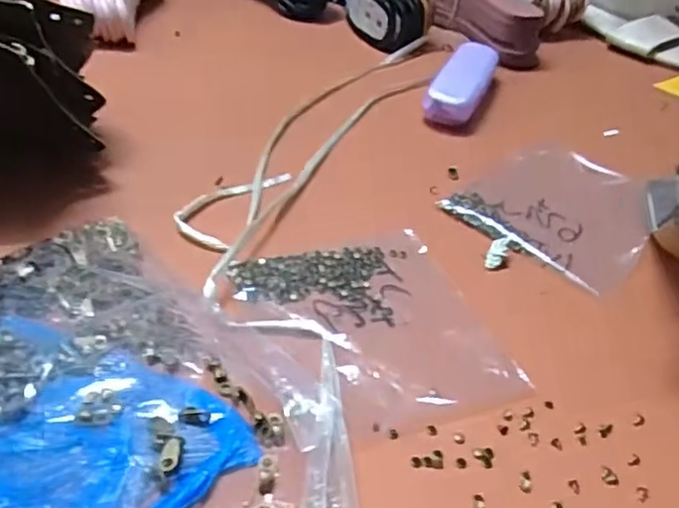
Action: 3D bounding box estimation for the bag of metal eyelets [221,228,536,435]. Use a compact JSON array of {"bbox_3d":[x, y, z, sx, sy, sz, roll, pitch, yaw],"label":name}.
[{"bbox_3d":[0.016,0.042,0.411,0.145,0.012,0.146,-11,43,-20],"label":"bag of metal eyelets"}]

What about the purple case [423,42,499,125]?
[{"bbox_3d":[0.119,-0.161,0.640,0.044,0.039,0.130,19,42,14],"label":"purple case"}]

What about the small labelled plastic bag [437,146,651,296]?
[{"bbox_3d":[0.164,-0.034,0.514,0.133,0.009,0.165,32,46,27],"label":"small labelled plastic bag"}]

